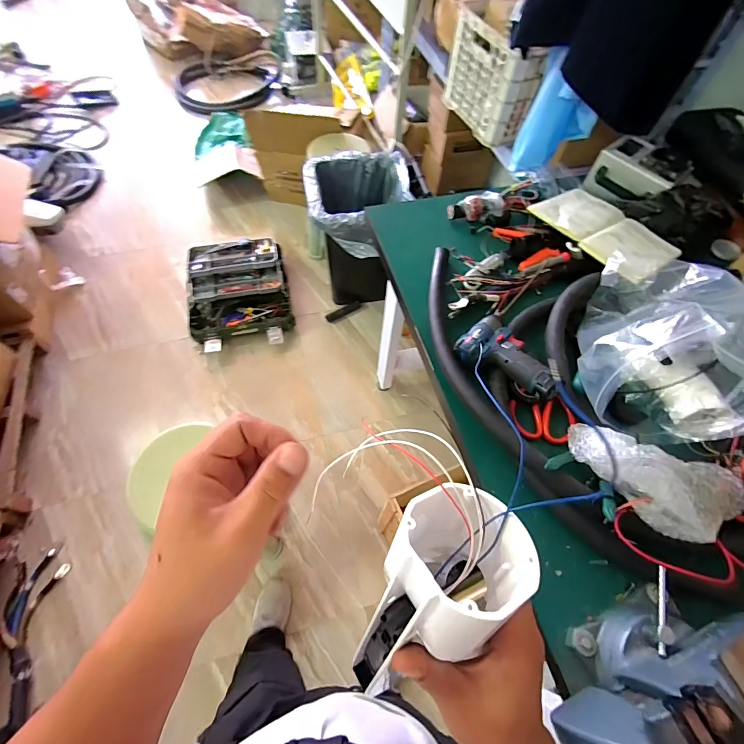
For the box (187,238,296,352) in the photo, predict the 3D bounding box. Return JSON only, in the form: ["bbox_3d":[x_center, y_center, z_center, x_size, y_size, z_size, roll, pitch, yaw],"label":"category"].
[{"bbox_3d":[-0.587,-0.347,1.702,0.431,0.170,0.496,-7,61,-8],"label":"box"}]

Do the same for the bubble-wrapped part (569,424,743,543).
[{"bbox_3d":[0.421,0.157,0.534,0.257,0.074,0.132,16,61,5],"label":"bubble-wrapped part"}]

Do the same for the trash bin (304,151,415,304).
[{"bbox_3d":[-0.062,-0.558,1.663,0.390,0.542,0.466,-6,61,-7],"label":"trash bin"}]

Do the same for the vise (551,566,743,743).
[{"bbox_3d":[0.334,0.350,0.405,0.271,0.187,0.148,-31,67,-19],"label":"vise"}]

